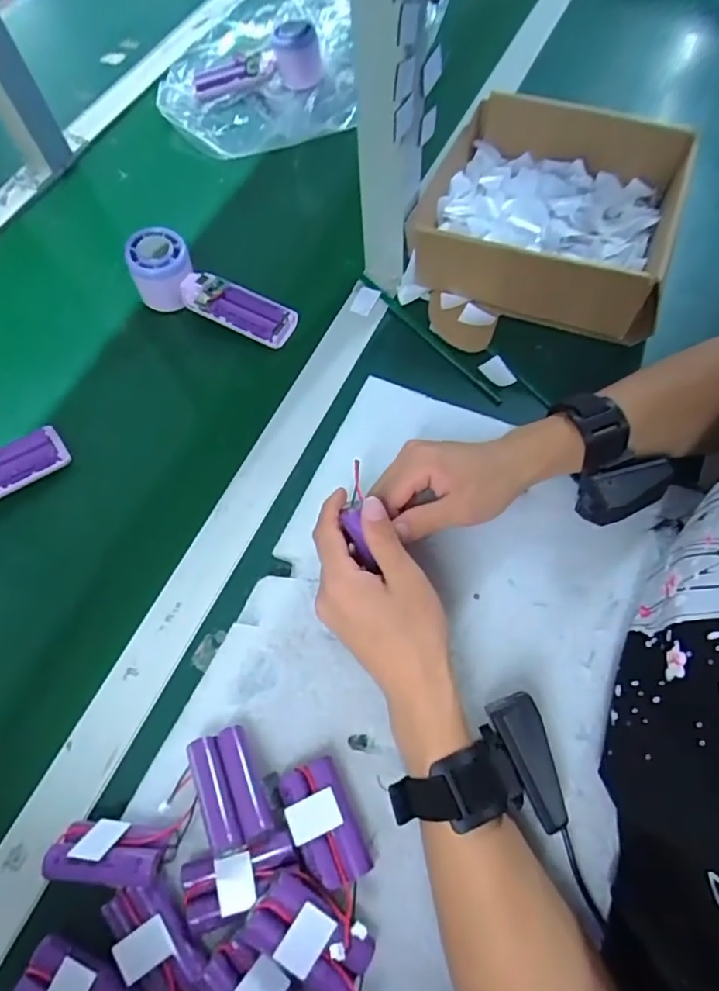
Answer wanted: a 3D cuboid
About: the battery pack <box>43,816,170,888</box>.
[{"bbox_3d":[-0.145,0.209,0.322,0.067,0.038,0.020,5,94,2],"label":"battery pack"}]

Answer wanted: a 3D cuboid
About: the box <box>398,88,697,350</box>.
[{"bbox_3d":[0.180,-0.265,0.527,0.224,0.072,0.276,17,66,10],"label":"box"}]

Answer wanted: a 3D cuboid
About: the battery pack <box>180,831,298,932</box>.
[{"bbox_3d":[-0.068,0.218,0.314,0.066,0.016,0.031,-16,64,-6],"label":"battery pack"}]

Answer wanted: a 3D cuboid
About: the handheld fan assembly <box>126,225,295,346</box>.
[{"bbox_3d":[-0.140,-0.188,0.526,0.164,0.052,0.049,27,67,-1],"label":"handheld fan assembly"}]

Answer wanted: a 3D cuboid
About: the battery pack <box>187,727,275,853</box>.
[{"bbox_3d":[-0.079,0.176,0.337,0.034,0.025,0.064,-24,65,-9],"label":"battery pack"}]

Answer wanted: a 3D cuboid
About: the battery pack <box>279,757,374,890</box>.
[{"bbox_3d":[-0.021,0.196,0.333,0.036,0.020,0.065,-23,65,-9],"label":"battery pack"}]

